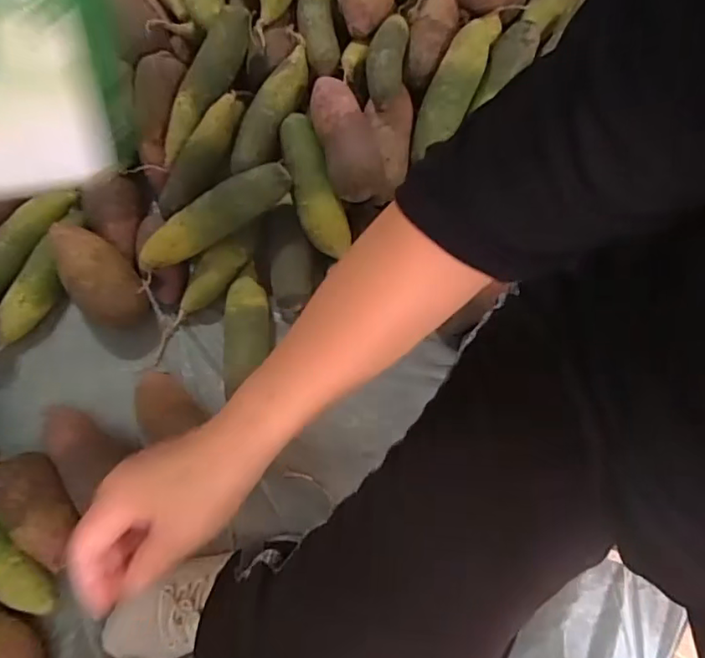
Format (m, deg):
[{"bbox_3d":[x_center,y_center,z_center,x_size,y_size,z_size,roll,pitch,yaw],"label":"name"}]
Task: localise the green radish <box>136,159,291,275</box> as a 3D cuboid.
[{"bbox_3d":[-0.179,-0.139,0.700,0.222,0.052,0.048,-29,72,8],"label":"green radish"}]

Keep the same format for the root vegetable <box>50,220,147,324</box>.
[{"bbox_3d":[-0.330,-0.061,0.734,0.085,0.088,0.129,-36,75,-12],"label":"root vegetable"}]

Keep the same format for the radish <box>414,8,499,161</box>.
[{"bbox_3d":[0.140,-0.329,0.732,0.052,0.050,0.207,30,93,9],"label":"radish"}]

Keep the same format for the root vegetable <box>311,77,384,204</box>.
[{"bbox_3d":[-0.009,-0.238,0.693,0.067,0.063,0.150,-13,72,-5],"label":"root vegetable"}]

